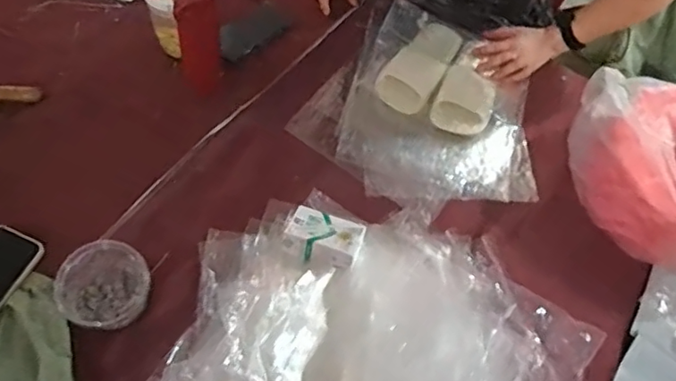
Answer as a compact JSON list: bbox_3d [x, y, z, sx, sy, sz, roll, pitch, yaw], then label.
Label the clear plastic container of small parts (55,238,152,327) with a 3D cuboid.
[{"bbox_3d":[-0.314,0.129,0.773,0.110,0.064,0.113,3,61,-6],"label":"clear plastic container of small parts"}]

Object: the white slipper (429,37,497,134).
[{"bbox_3d":[0.243,-0.194,1.031,0.097,0.051,0.214,24,61,5],"label":"white slipper"}]

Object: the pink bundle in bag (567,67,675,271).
[{"bbox_3d":[0.549,-0.046,0.940,0.276,0.152,0.323,-18,65,-17],"label":"pink bundle in bag"}]

